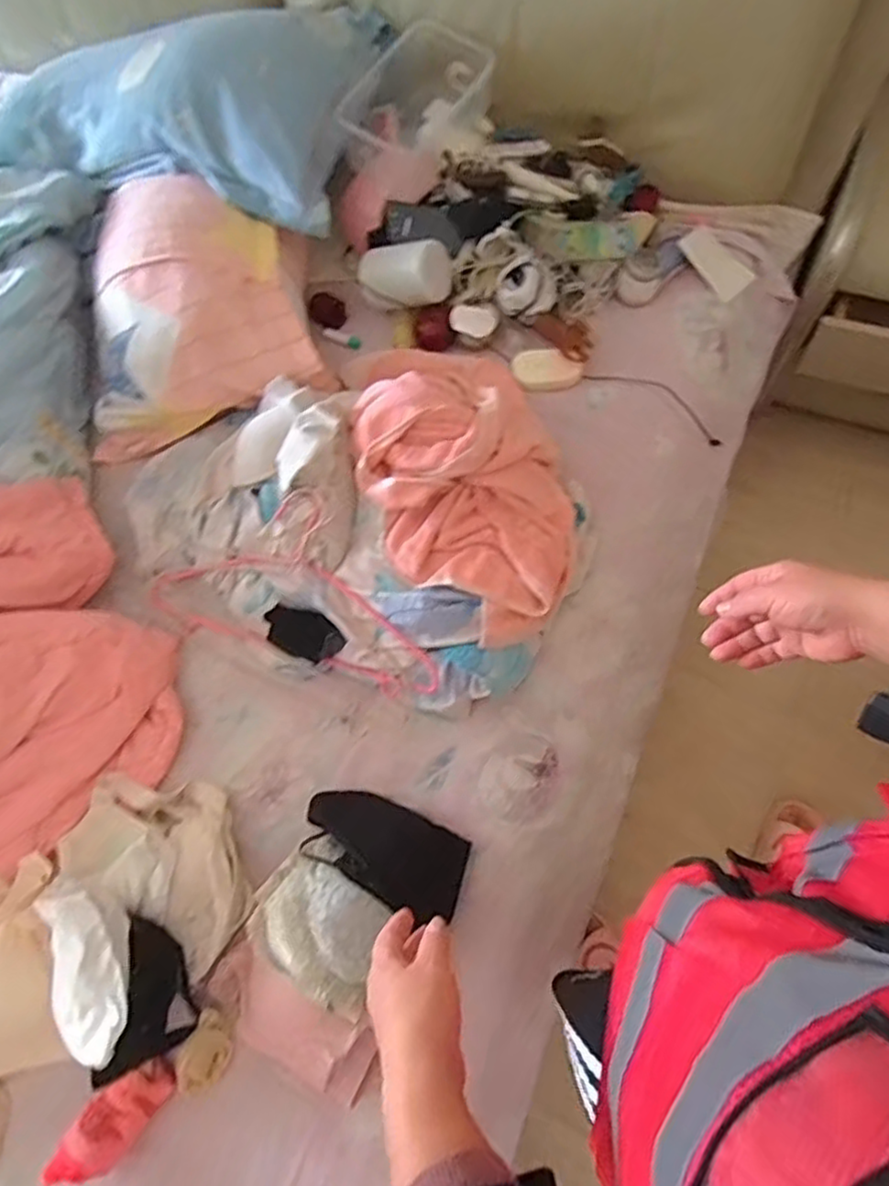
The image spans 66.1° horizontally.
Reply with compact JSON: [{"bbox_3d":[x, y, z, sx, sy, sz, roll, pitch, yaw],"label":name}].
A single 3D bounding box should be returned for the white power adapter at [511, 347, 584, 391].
[{"bbox_3d":[0.159,-0.343,1.055,0.107,0.023,0.066,1,92,4],"label":"white power adapter"}]

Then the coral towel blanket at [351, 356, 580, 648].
[{"bbox_3d":[0.028,-0.131,0.874,0.265,0.147,0.365,-13,69,-1],"label":"coral towel blanket"}]

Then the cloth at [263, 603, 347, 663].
[{"bbox_3d":[-0.186,0.053,0.905,0.108,0.011,0.067,19,102,10],"label":"cloth"}]

